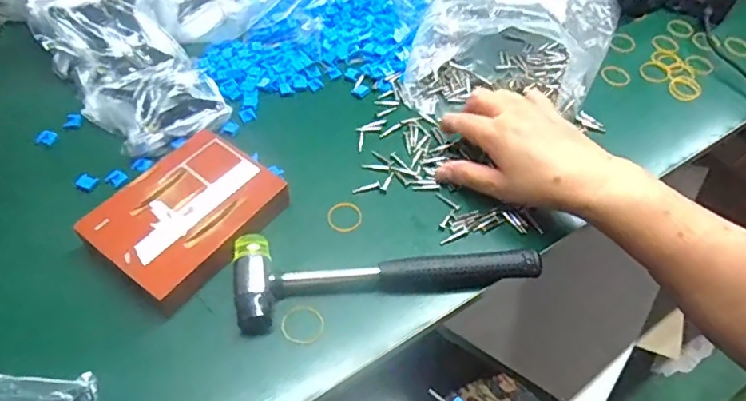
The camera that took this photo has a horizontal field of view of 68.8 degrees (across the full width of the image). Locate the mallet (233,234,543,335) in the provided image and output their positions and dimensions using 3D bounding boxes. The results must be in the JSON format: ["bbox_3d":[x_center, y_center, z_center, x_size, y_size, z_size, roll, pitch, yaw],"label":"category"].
[{"bbox_3d":[0.010,0.047,0.441,0.238,0.032,0.075,-9,56,-9],"label":"mallet"}]

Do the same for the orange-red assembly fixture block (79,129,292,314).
[{"bbox_3d":[-0.154,0.013,0.451,0.108,0.031,0.146,34,60,20],"label":"orange-red assembly fixture block"}]

